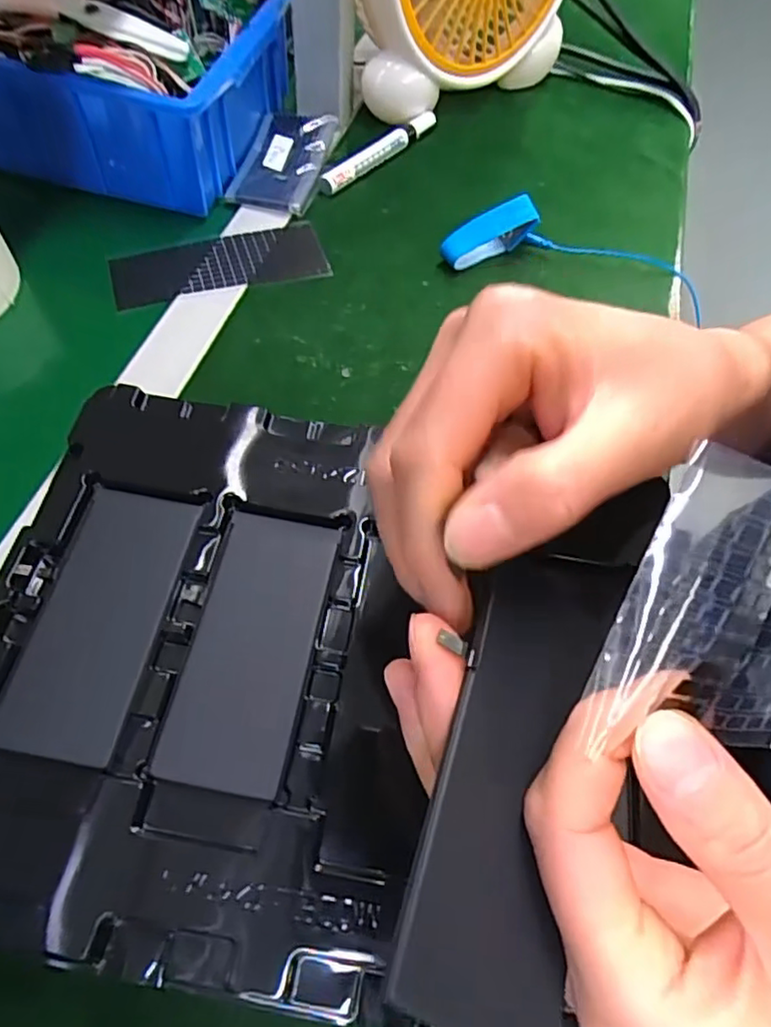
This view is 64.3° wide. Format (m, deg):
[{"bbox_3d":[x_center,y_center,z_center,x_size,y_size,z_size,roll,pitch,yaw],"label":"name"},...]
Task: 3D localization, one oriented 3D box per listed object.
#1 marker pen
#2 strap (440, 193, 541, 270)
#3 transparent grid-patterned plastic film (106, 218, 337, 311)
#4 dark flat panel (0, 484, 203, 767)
[{"bbox_3d":[-0.004,-0.302,0.505,0.023,0.013,0.140,33,62,15],"label":"marker pen"},{"bbox_3d":[0.075,-0.201,0.439,0.066,0.040,0.018,-23,63,-17],"label":"strap"},{"bbox_3d":[-0.117,-0.177,0.435,0.146,0.006,0.060,-15,61,-12],"label":"transparent grid-patterned plastic film"},{"bbox_3d":[-0.115,0.039,0.246,0.050,0.011,0.108,12,59,2],"label":"dark flat panel"}]

